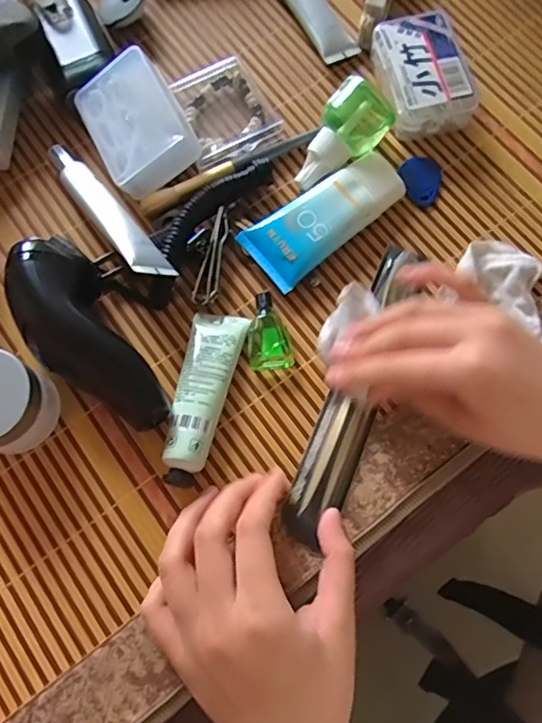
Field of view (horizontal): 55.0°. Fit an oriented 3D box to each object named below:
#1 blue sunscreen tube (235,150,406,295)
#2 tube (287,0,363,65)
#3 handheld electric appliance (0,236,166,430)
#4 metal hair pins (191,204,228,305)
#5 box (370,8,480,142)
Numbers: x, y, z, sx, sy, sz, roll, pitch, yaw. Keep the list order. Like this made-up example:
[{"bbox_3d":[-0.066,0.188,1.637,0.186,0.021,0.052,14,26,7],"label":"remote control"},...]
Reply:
[{"bbox_3d":[0.037,-0.099,0.354,0.112,0.018,0.047,-38,77,-10],"label":"blue sunscreen tube"},{"bbox_3d":[0.020,-0.295,0.415,0.028,0.017,0.139,-33,76,-9],"label":"tube"},{"bbox_3d":[-0.111,-0.013,0.313,0.051,0.047,0.132,-33,76,-9],"label":"handheld electric appliance"},{"bbox_3d":[-0.037,-0.070,0.348,0.013,0.014,0.070,13,74,4],"label":"metal hair pins"},{"bbox_3d":[0.111,-0.211,0.382,0.059,0.030,0.082,-12,74,-4],"label":"box"}]

